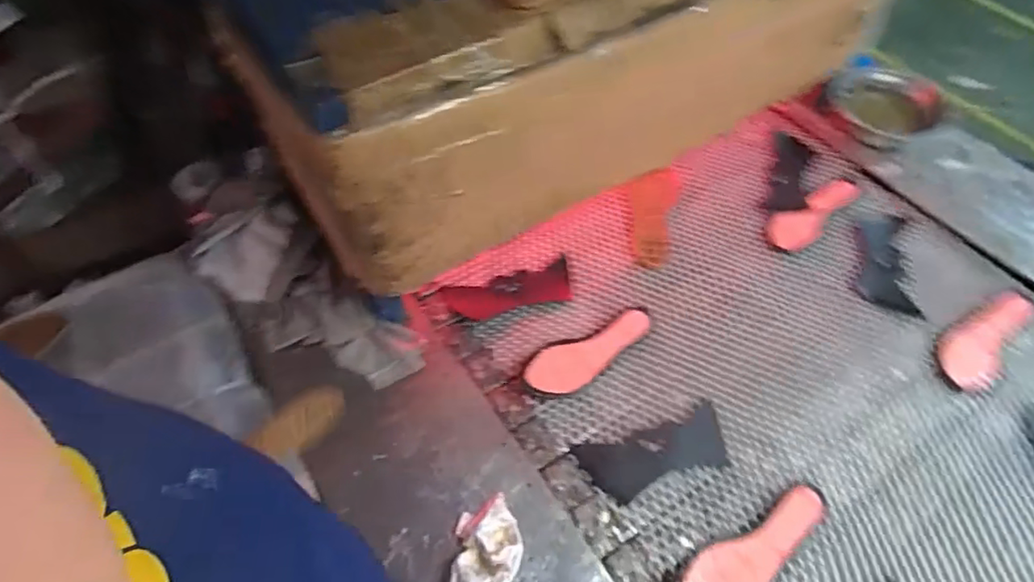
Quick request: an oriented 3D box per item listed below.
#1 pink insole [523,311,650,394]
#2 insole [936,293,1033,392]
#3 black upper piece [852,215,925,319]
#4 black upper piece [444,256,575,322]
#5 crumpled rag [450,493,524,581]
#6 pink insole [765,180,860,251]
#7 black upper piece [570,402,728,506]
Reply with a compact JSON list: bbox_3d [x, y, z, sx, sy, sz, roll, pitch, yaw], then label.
[{"bbox_3d":[0.111,0.092,0.857,0.209,0.018,0.068,-24,58,-17],"label":"pink insole"},{"bbox_3d":[0.714,0.068,0.893,0.218,0.009,0.077,-37,63,-24],"label":"insole"},{"bbox_3d":[0.608,-0.051,0.973,0.090,0.006,0.198,13,59,2],"label":"black upper piece"},{"bbox_3d":[-0.008,0.001,0.924,0.200,0.006,0.074,-15,56,-11],"label":"black upper piece"},{"bbox_3d":[-0.036,0.310,0.658,0.079,0.034,0.161,5,54,3],"label":"crumpled rag"},{"bbox_3d":[0.523,-0.140,1.025,0.225,0.005,0.073,-33,61,-22],"label":"pink insole"},{"bbox_3d":[0.185,0.219,0.781,0.206,0.009,0.085,-14,56,-11],"label":"black upper piece"}]

